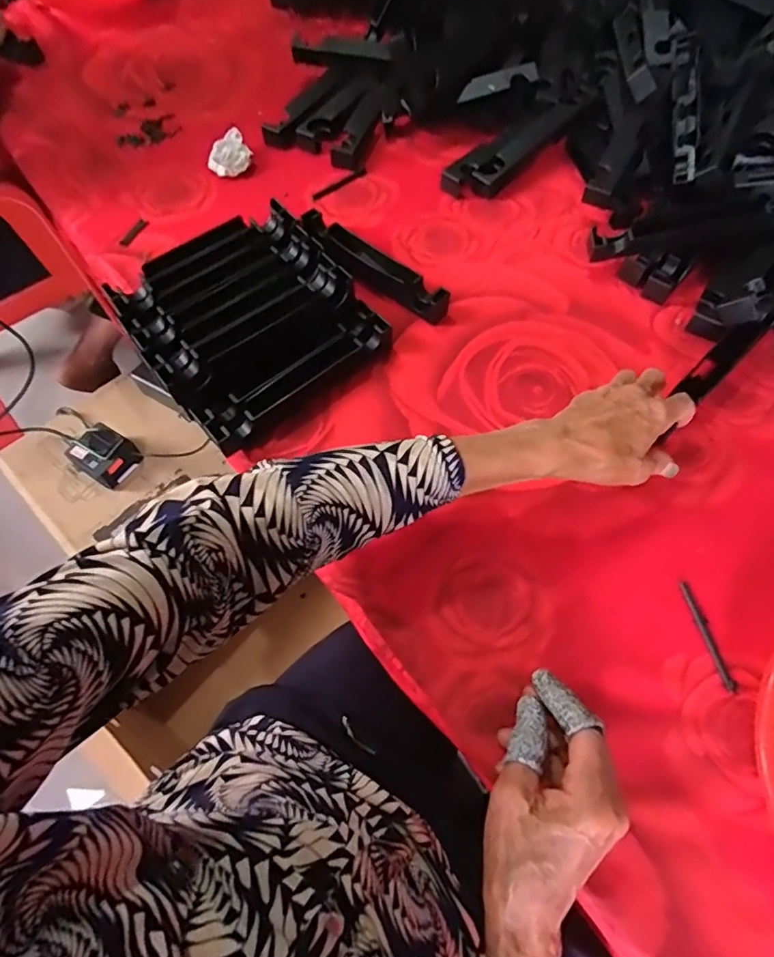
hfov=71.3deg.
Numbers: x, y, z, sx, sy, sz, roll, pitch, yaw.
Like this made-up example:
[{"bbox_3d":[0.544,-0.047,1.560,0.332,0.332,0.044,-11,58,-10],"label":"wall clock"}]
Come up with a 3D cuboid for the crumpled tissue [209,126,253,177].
[{"bbox_3d":[-0.197,-0.404,0.670,0.053,0.026,0.044,-30,65,-14],"label":"crumpled tissue"}]

